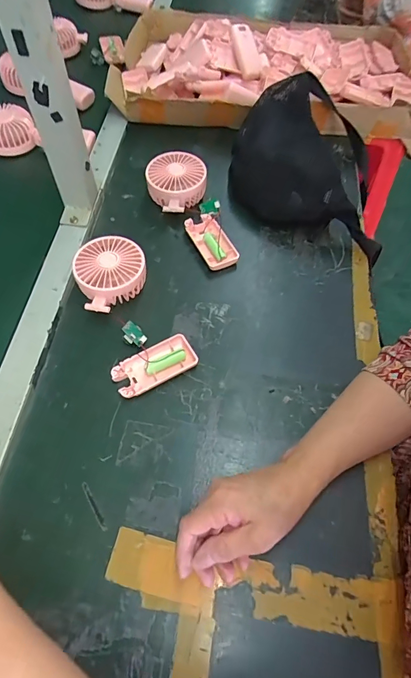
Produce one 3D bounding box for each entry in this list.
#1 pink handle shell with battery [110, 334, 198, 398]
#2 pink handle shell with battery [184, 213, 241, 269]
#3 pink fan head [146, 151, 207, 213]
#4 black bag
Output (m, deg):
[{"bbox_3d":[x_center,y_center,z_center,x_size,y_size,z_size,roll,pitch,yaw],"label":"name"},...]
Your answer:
[{"bbox_3d":[-0.058,0.031,0.438,0.092,0.018,0.044,-26,64,-15],"label":"pink handle shell with battery"},{"bbox_3d":[0.010,-0.136,0.535,0.047,0.018,0.092,-22,63,-13],"label":"pink handle shell with battery"},{"bbox_3d":[-0.041,-0.226,0.566,0.081,0.049,0.089,0,60,-1],"label":"pink fan head"},{"bbox_3d":[0.175,-0.273,0.570,0.254,0.090,0.246,26,63,14],"label":"black bag"}]

